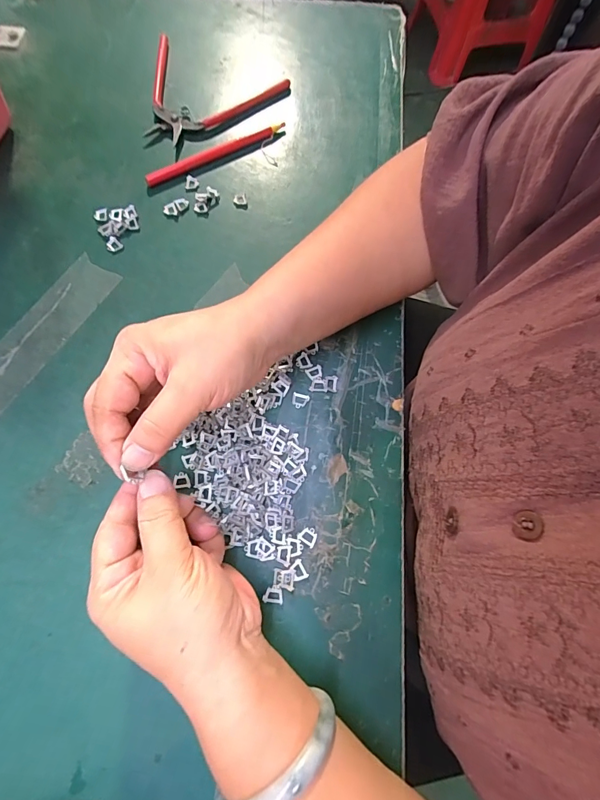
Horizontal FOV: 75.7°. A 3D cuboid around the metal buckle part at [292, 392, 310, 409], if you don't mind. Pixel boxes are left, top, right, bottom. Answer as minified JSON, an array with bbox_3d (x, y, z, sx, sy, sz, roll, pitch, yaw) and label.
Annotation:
[{"bbox_3d":[0.000,0.000,0.291,0.013,0.004,0.012,0,73,-1],"label":"metal buckle part"}]

